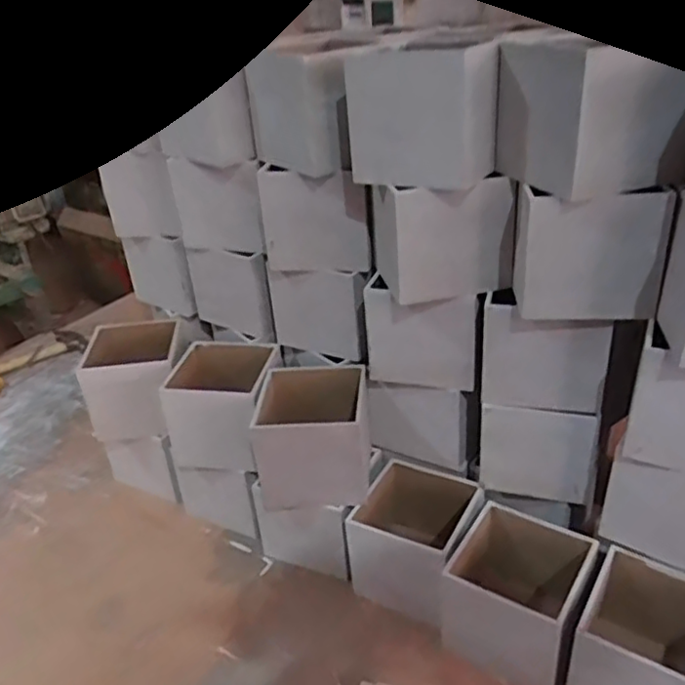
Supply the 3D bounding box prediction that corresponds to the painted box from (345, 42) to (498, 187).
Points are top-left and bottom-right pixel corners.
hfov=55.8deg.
[{"bbox_3d":[0.080,-0.207,0.579,0.113,0.106,0.104,16,35,31],"label":"painted box"}]

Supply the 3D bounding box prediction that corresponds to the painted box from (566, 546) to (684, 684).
[{"bbox_3d":[0.264,0.269,0.559,0.114,0.103,0.116,18,36,34],"label":"painted box"}]

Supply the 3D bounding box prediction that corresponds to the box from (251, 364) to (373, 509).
[{"bbox_3d":[-0.029,0.104,0.708,0.112,0.111,0.118,-1,29,6],"label":"box"}]

